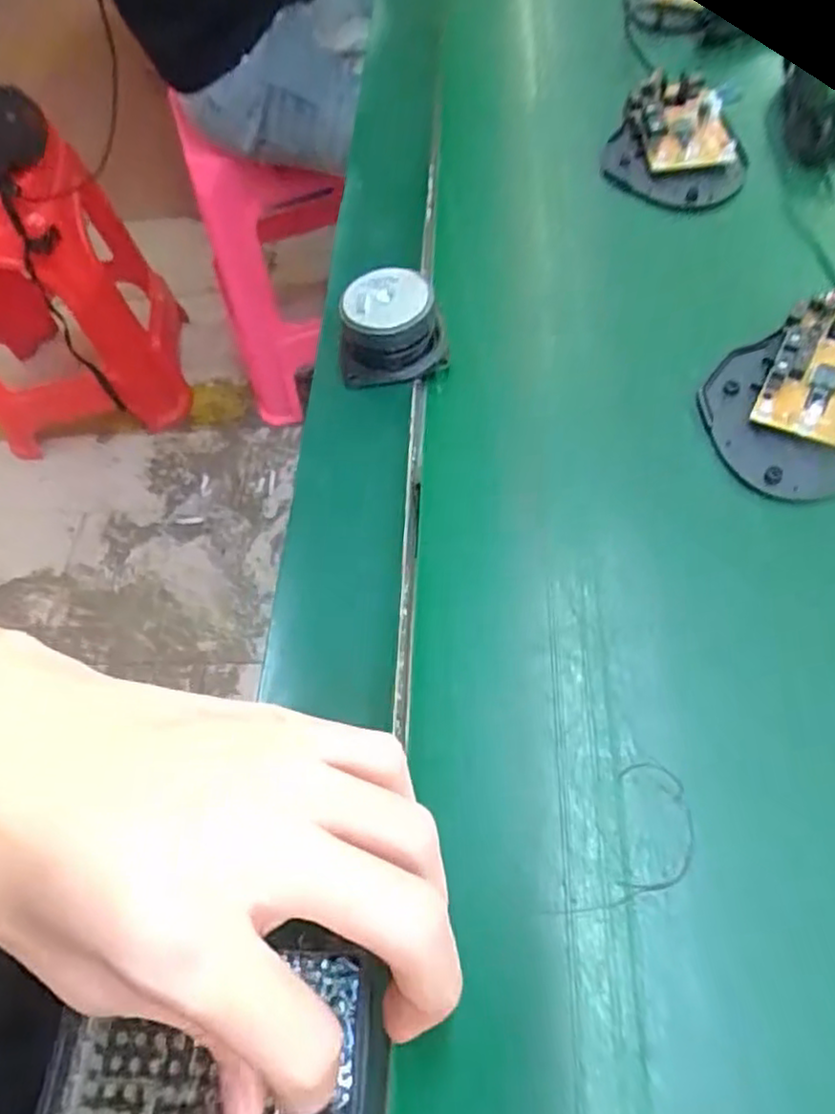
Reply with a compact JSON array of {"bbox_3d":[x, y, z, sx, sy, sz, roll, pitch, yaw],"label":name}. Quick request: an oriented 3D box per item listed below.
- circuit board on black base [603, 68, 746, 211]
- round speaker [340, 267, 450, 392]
[{"bbox_3d":[0.145,-0.232,0.394,0.074,0.026,0.093,15,65,12],"label":"circuit board on black base"},{"bbox_3d":[-0.012,-0.106,0.327,0.046,0.035,0.039,-1,63,5],"label":"round speaker"}]

